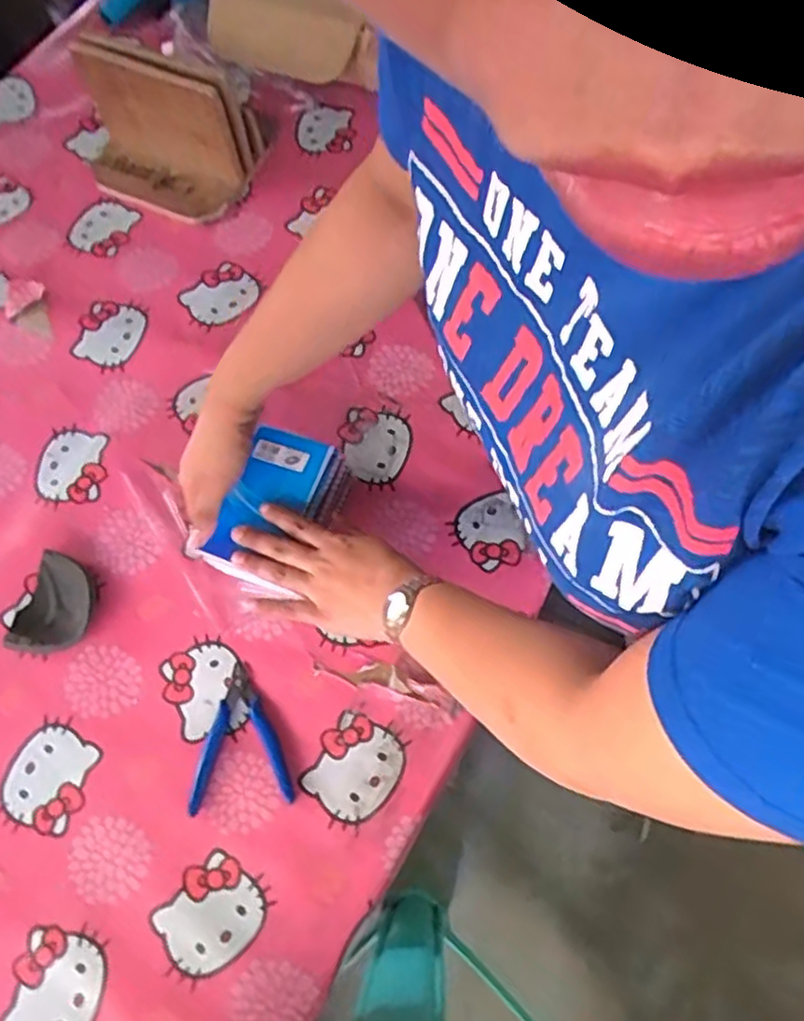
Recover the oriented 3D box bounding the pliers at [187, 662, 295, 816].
[{"bbox_3d":[-0.123,0.197,0.593,0.080,0.013,0.119,11,69,5],"label":"pliers"}]

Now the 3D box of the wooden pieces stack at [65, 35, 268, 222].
[{"bbox_3d":[-0.288,-0.440,0.807,0.203,0.144,0.126,23,71,9],"label":"wooden pieces stack"}]

